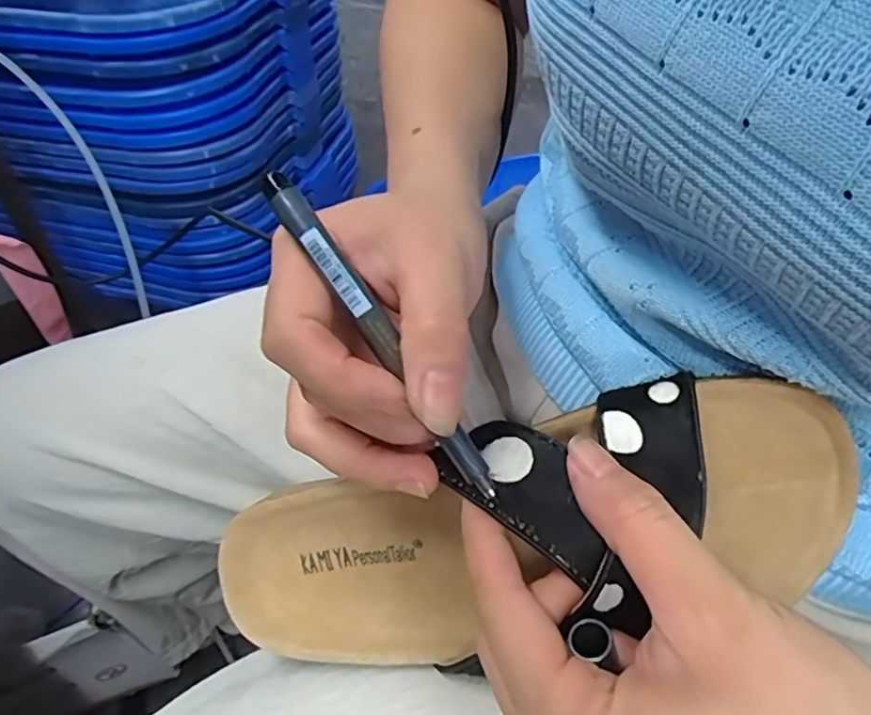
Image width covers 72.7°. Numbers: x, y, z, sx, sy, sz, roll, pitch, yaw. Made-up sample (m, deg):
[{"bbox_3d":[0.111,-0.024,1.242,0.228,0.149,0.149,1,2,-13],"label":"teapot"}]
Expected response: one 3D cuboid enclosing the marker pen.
[{"bbox_3d":[-0.017,-0.007,0.181,0.009,0.007,0.119,-34,90,-29],"label":"marker pen"}]

